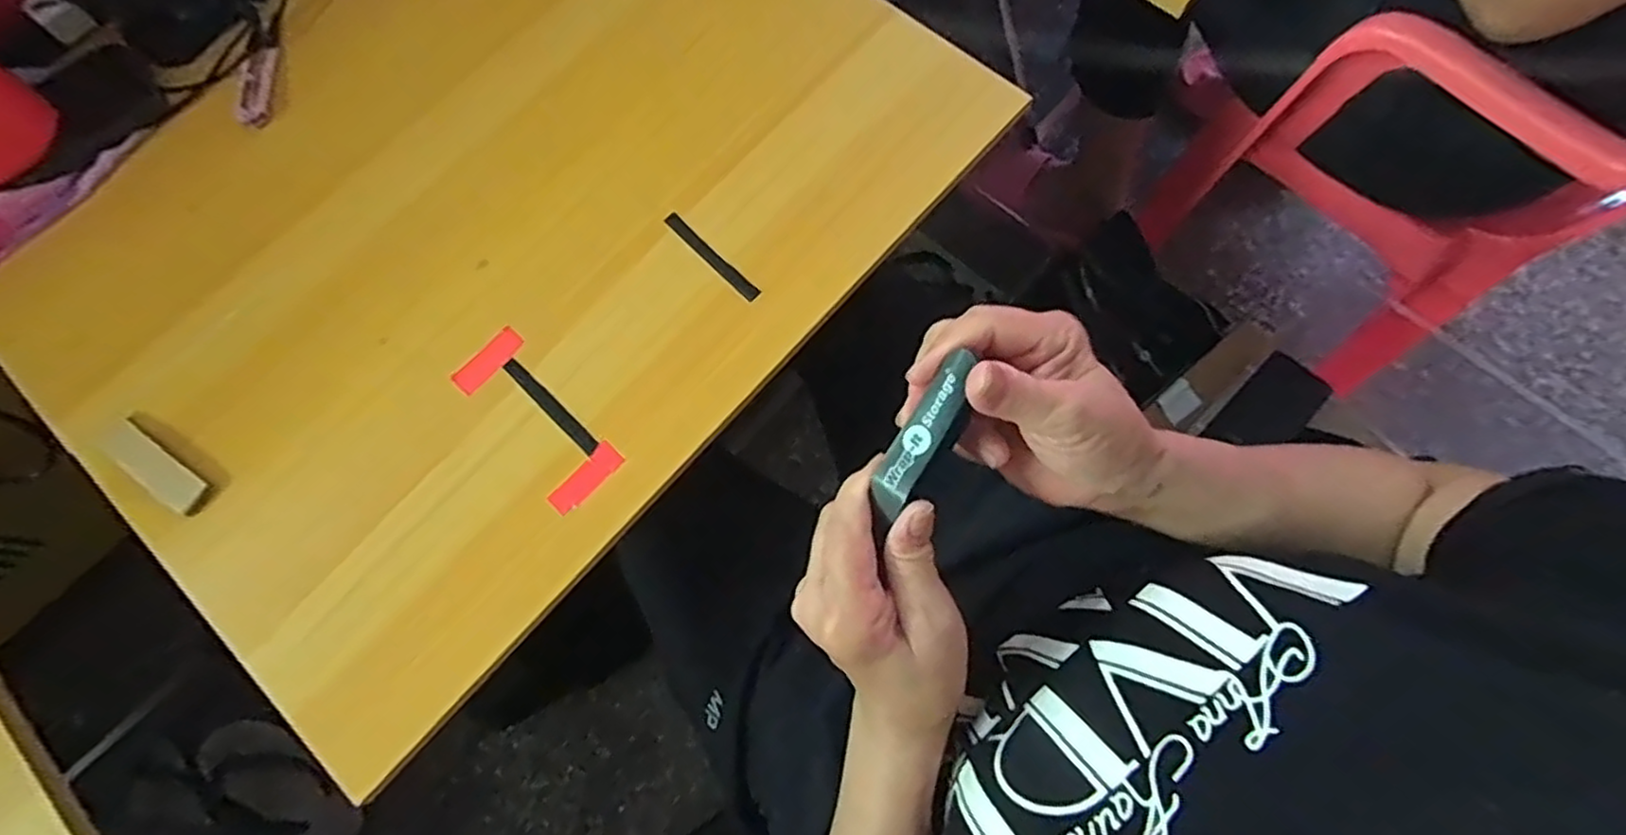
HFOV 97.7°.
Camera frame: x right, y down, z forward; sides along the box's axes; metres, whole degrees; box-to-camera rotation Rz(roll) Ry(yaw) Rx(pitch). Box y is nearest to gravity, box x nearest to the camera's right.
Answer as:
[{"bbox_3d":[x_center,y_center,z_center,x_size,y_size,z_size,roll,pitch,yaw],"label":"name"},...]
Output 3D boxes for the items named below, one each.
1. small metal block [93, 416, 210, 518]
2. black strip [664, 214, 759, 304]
[{"bbox_3d":[-0.403,0.029,0.435,0.079,0.008,0.023,36,78,11],"label":"small metal block"},{"bbox_3d":[-0.066,-0.105,0.465,0.080,0.007,0.010,42,79,13],"label":"black strip"}]

